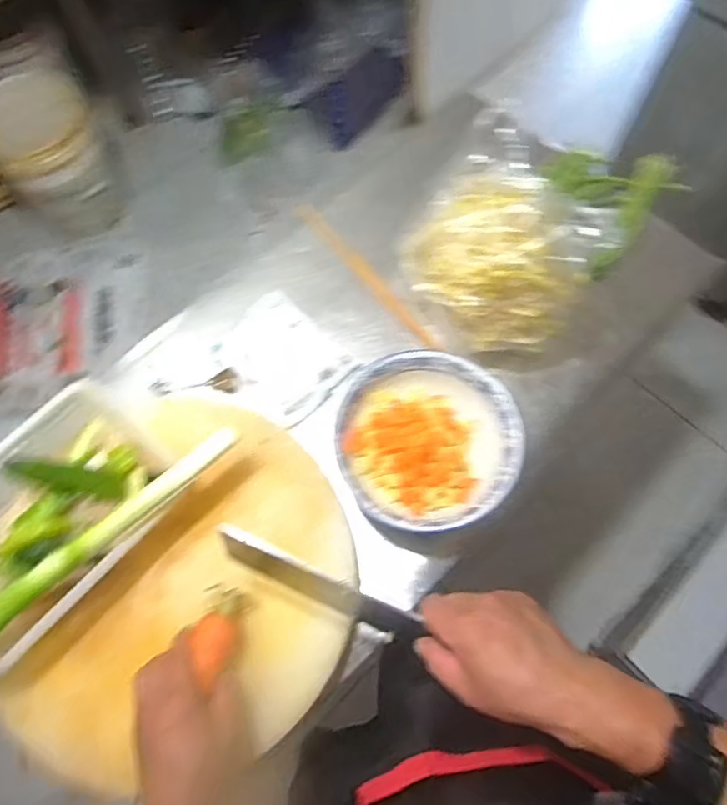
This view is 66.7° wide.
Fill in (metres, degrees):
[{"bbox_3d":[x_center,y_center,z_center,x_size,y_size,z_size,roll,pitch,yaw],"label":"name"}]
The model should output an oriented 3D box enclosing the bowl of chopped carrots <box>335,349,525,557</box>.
[{"bbox_3d":[0.077,0.053,0.642,0.197,0.076,0.218,-23,69,-9],"label":"bowl of chopped carrots"}]

